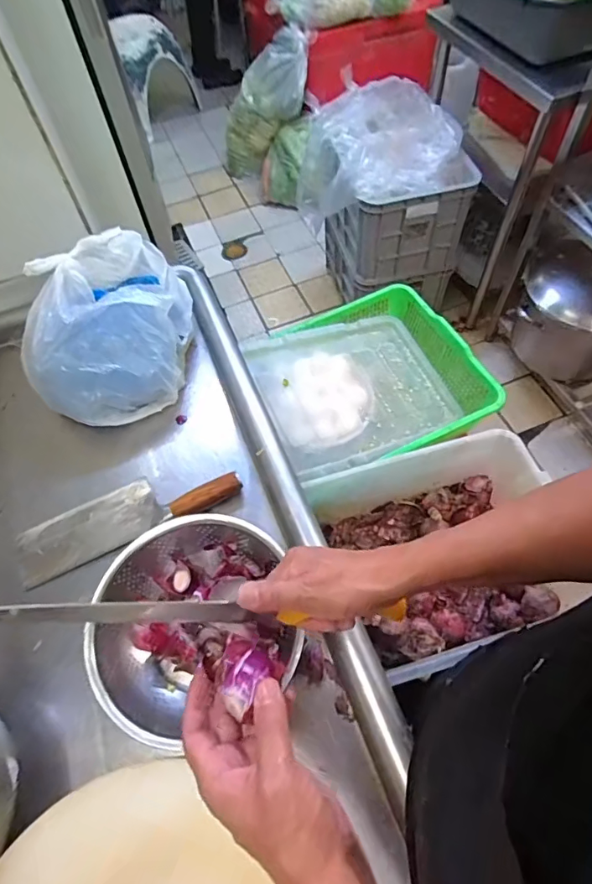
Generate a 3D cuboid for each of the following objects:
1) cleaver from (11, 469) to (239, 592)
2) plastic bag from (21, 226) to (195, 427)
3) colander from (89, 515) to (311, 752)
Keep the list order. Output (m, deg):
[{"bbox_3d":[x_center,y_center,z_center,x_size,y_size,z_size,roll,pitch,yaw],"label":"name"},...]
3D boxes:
[{"bbox_3d":[-0.230,0.096,0.647,0.303,0.023,0.086,-22,61,-9],"label":"cleaver"},{"bbox_3d":[-0.274,-0.188,0.720,0.189,0.164,0.281,-5,59,1],"label":"plastic bag"},{"bbox_3d":[-0.115,0.197,0.546,0.223,0.081,0.204,-32,63,-14],"label":"colander"}]

